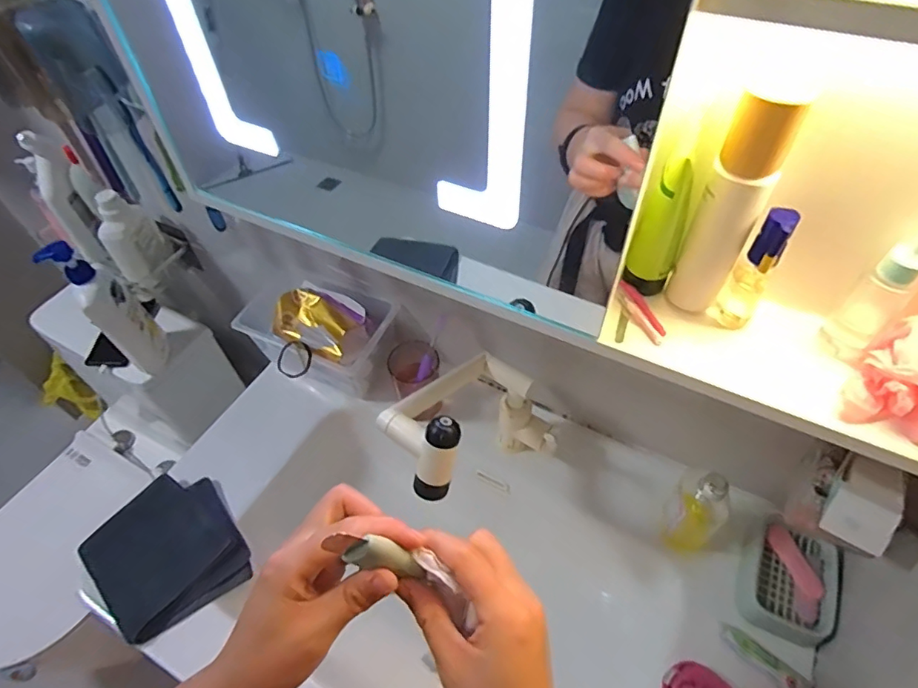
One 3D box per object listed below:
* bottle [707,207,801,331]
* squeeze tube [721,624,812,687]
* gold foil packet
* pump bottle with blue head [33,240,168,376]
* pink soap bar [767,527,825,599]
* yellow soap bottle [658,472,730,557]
[{"bbox_3d":[0.216,-0.052,0.387,0.028,0.101,0.024,30,58,24],"label":"bottle"},{"bbox_3d":[0.329,0.340,0.557,0.098,0.012,0.024,32,59,25],"label":"squeeze tube"},{"bbox_3d":[-0.196,-0.036,0.735,0.121,0.035,0.093,26,56,22],"label":"gold foil packet"},{"bbox_3d":[-0.573,-0.060,0.870,0.076,0.262,0.077,-37,58,-24],"label":"pump bottle with blue head"},{"bbox_3d":[0.383,0.247,0.594,0.023,0.016,0.078,-16,52,-11],"label":"pink soap bar"},{"bbox_3d":[0.272,0.193,0.601,0.065,0.133,0.053,33,59,26],"label":"yellow soap bottle"}]

